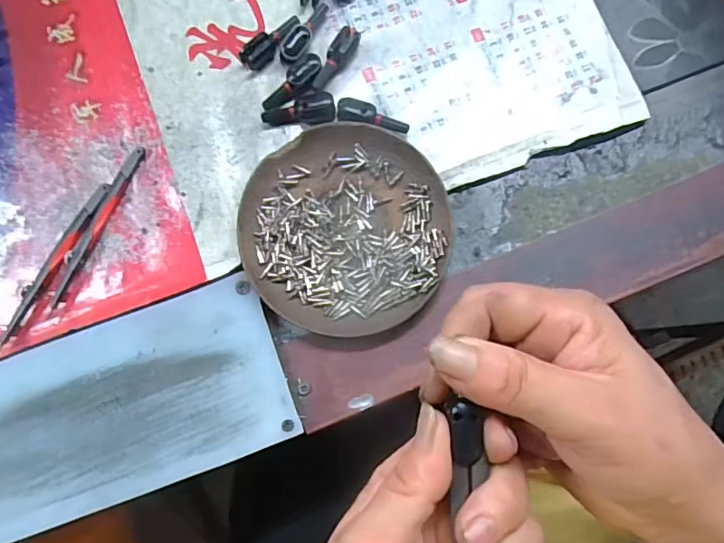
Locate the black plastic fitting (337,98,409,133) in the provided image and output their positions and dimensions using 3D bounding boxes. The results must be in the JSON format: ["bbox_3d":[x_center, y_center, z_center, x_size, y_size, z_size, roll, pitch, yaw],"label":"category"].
[{"bbox_3d":[0.006,-0.091,0.312,0.042,0.012,0.015,12,82,2],"label":"black plastic fitting"}]

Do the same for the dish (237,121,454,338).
[{"bbox_3d":[-0.009,-0.024,0.298,0.112,0.019,0.114,0,82,0],"label":"dish"}]

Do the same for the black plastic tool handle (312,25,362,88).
[{"bbox_3d":[-0.015,-0.130,0.320,0.013,0.009,0.047,34,84,5],"label":"black plastic tool handle"}]

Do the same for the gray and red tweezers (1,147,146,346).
[{"bbox_3d":[-0.163,-0.017,0.305,0.019,0.006,0.126,27,83,4],"label":"gray and red tweezers"}]

